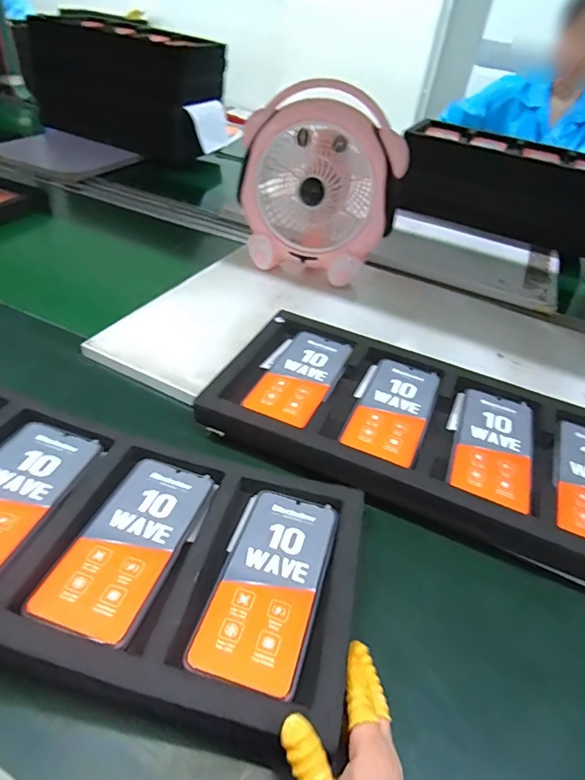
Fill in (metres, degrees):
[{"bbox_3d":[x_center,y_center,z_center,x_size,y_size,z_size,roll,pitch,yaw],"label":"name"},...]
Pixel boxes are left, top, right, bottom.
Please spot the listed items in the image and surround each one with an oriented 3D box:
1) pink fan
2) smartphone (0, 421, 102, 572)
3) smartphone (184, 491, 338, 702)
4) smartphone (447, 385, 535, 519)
[{"bbox_3d":[0.039,-0.322,0.758,0.246,0.261,0.147,6,41,-2],"label":"pink fan"},{"bbox_3d":[-0.240,0.088,0.398,0.077,0.004,0.167,21,34,-1],"label":"smartphone"},{"bbox_3d":[-0.016,0.151,0.379,0.076,0.005,0.168,14,36,11],"label":"smartphone"},{"bbox_3d":[0.219,0.057,0.507,0.077,0.016,0.161,18,49,15],"label":"smartphone"}]

